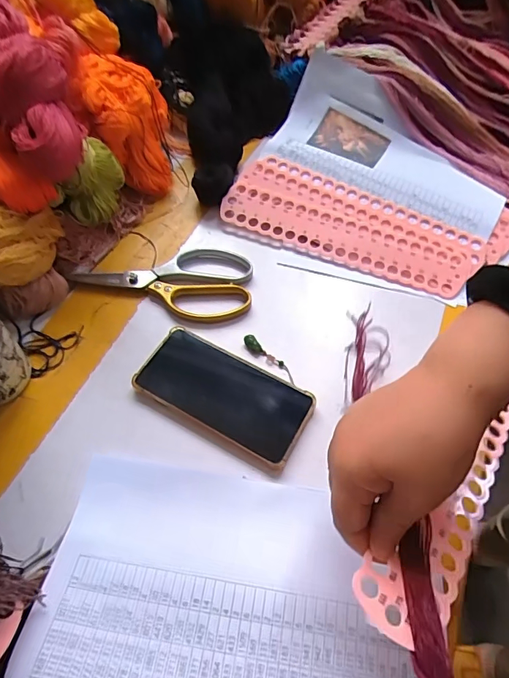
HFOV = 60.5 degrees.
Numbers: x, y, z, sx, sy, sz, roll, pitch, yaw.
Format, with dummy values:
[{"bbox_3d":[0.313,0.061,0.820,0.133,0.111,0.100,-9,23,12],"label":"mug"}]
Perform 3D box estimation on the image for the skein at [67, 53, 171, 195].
[{"bbox_3d":[-0.159,-0.263,0.543,0.099,0.119,0.130,-3,57,-4],"label":"skein"}]

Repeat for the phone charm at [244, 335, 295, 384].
[{"bbox_3d":[0.016,0.017,0.435,0.069,0.009,0.012,39,66,19],"label":"phone charm"}]

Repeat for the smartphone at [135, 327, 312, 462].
[{"bbox_3d":[-0.030,0.050,0.415,0.163,0.011,0.079,27,63,14],"label":"smartphone"}]

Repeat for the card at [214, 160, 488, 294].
[{"bbox_3d":[0.114,-0.134,0.521,0.297,0.009,0.102,24,71,9],"label":"card"}]

